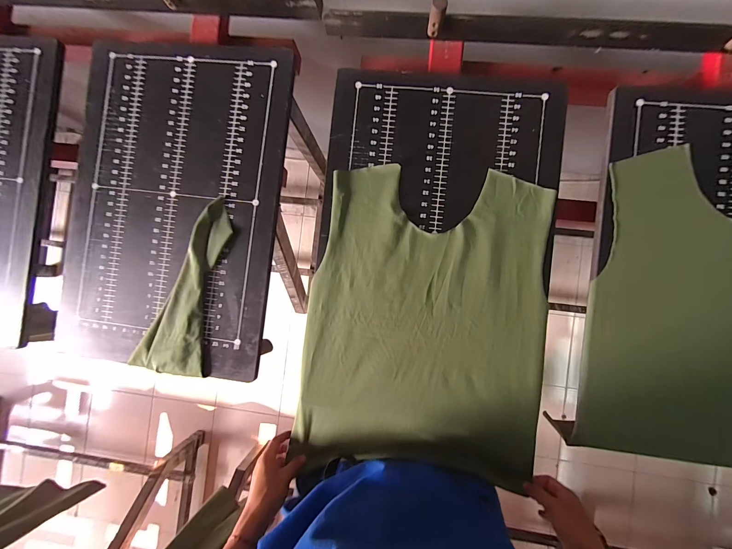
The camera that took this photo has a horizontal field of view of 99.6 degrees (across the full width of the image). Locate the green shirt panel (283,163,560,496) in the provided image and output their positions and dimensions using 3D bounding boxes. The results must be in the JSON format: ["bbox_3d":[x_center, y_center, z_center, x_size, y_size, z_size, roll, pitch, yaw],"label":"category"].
[{"bbox_3d":[0.098,0.085,0.536,0.398,0.019,0.507,5,90,3],"label":"green shirt panel"}]

